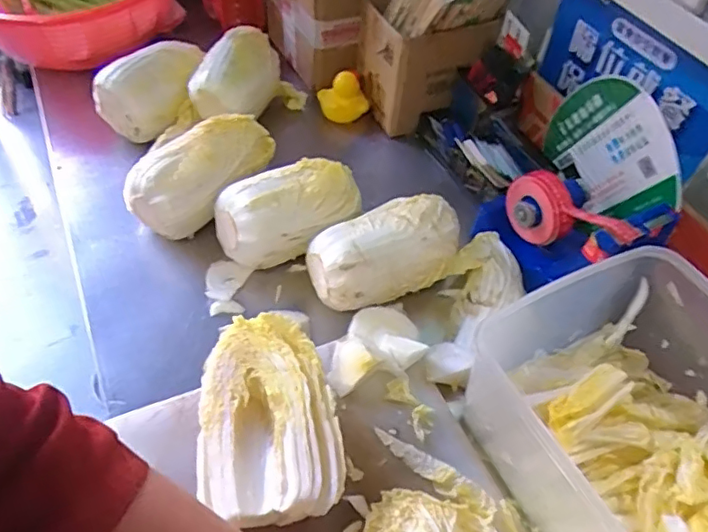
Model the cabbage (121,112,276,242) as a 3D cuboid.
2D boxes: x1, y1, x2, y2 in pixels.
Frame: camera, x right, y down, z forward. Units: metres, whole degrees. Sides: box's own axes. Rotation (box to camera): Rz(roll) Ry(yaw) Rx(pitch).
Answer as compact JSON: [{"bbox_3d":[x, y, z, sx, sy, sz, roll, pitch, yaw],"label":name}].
[{"bbox_3d":[-0.180,-0.108,0.712,0.097,0.104,0.169,30,54,19],"label":"cabbage"}]

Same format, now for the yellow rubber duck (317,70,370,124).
[{"bbox_3d":[-0.016,-0.252,0.866,0.067,0.056,0.055,-11,52,-14],"label":"yellow rubber duck"}]

